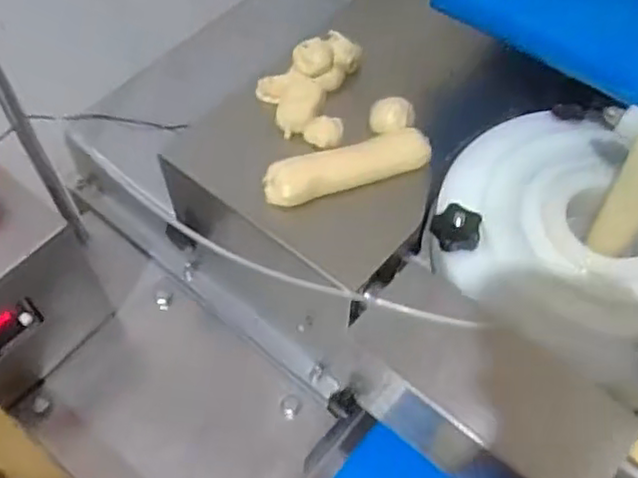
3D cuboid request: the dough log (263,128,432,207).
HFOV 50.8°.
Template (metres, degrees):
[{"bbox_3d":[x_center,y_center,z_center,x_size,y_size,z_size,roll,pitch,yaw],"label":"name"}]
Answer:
[{"bbox_3d":[0.025,-0.065,0.565,0.143,0.027,0.036,-18,59,-12],"label":"dough log"}]

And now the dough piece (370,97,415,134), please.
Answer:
[{"bbox_3d":[0.066,-0.111,0.601,0.038,0.026,0.028,7,57,4],"label":"dough piece"}]

